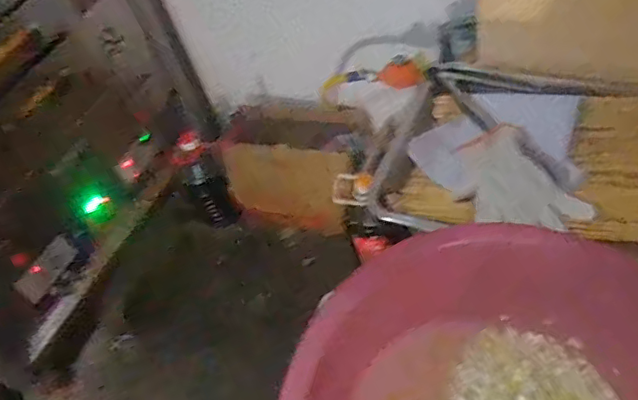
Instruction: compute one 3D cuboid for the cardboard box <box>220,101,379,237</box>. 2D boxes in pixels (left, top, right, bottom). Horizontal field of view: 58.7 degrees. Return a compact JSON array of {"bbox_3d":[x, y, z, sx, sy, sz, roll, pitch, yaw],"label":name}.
[{"bbox_3d":[-0.065,-0.102,1.710,0.439,0.263,0.260,10,45,19],"label":"cardboard box"}]

